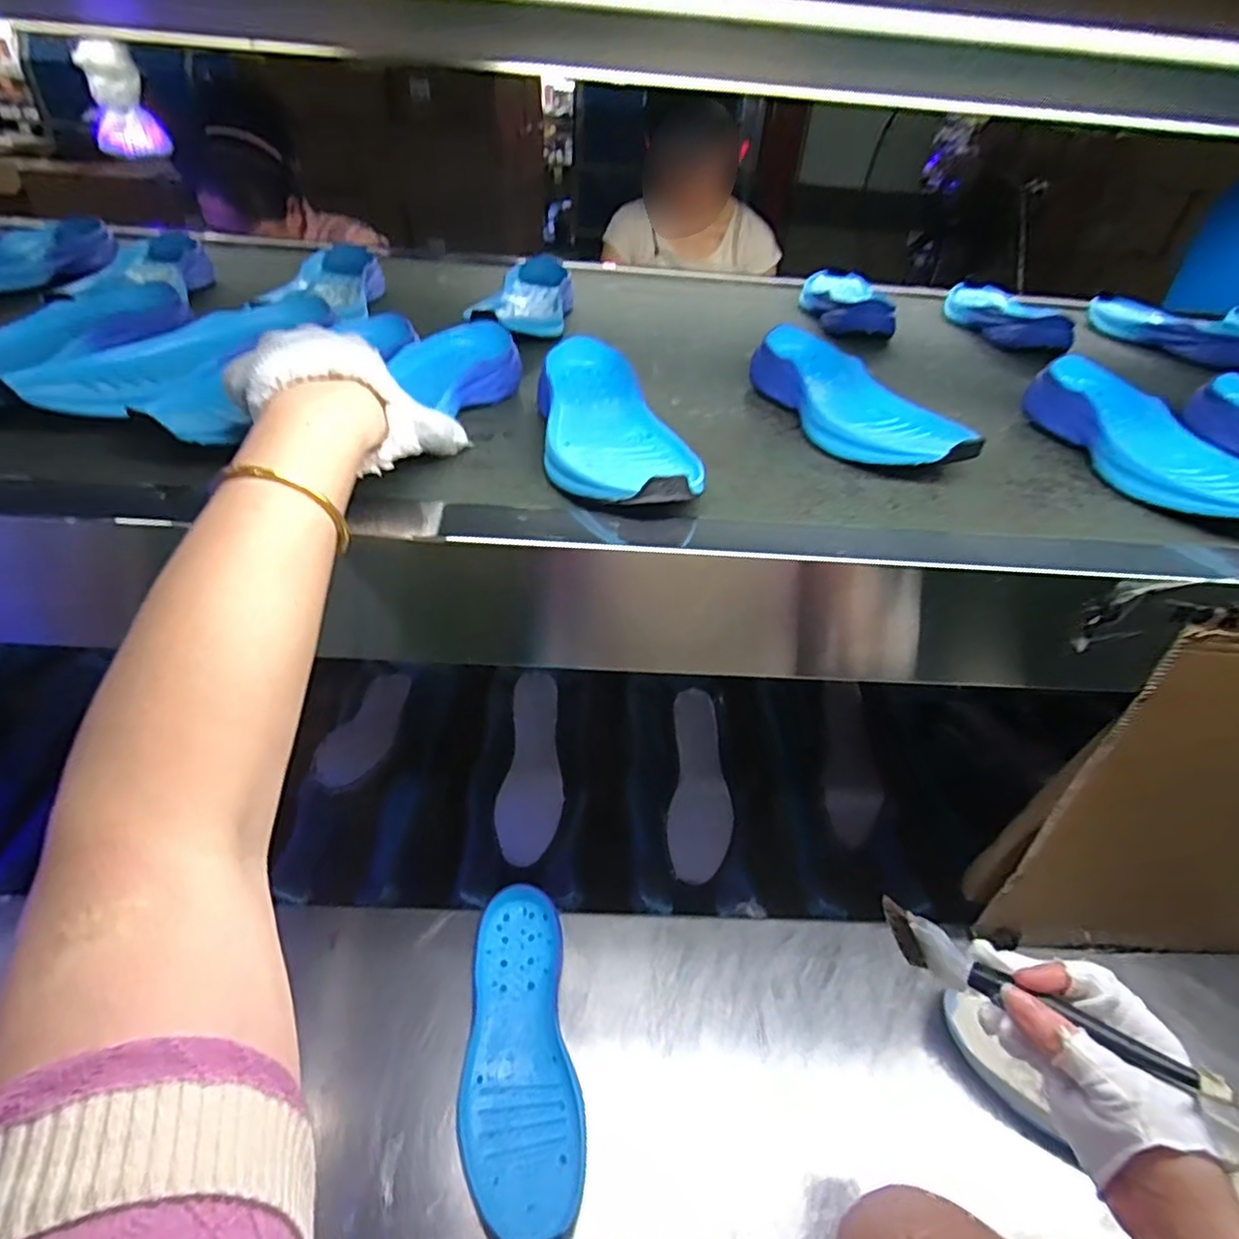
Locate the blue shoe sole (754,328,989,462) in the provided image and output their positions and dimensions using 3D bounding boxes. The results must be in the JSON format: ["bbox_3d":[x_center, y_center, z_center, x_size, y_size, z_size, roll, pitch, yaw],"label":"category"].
[{"bbox_3d":[0.189,-0.182,0.547,0.094,0.046,0.257,-9,39,-19],"label":"blue shoe sole"}]

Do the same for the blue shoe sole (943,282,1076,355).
[{"bbox_3d":[0.498,-0.410,0.879,0.086,0.046,0.263,3,37,-4],"label":"blue shoe sole"}]

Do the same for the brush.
[{"bbox_3d":[0.225,0.213,0.364,0.010,0.032,0.163,-28,33,-37],"label":"brush"}]

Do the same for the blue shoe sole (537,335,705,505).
[{"bbox_3d":[-0.013,-0.146,0.480,0.091,0.041,0.262,-5,38,-14],"label":"blue shoe sole"}]

